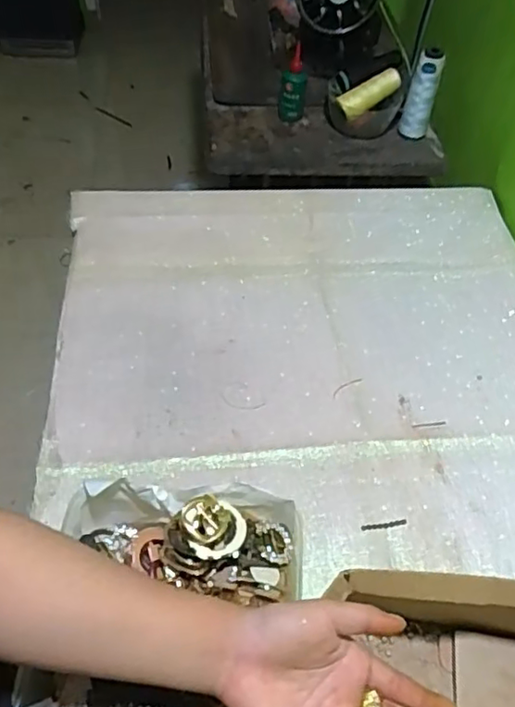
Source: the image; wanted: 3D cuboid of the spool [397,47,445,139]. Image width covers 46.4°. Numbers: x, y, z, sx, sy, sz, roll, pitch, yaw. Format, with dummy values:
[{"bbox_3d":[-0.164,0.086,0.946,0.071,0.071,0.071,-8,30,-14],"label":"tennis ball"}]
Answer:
[{"bbox_3d":[0.259,-0.406,0.958,0.046,0.134,0.047,14,52,9],"label":"spool"}]

